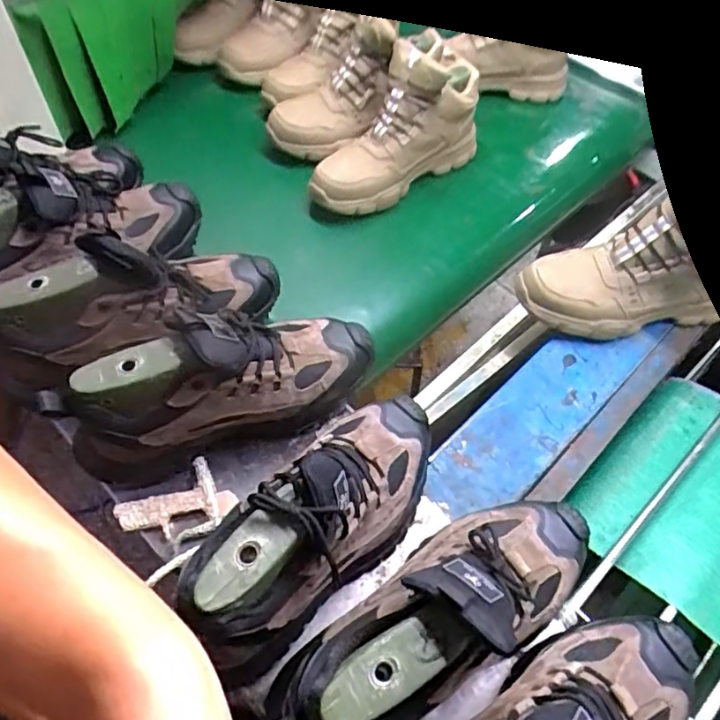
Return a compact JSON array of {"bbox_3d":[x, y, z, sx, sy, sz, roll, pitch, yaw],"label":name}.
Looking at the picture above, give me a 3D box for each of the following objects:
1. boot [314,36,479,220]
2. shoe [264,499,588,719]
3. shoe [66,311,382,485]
[{"bbox_3d":[0.053,-0.321,0.827,0.112,0.161,0.275,40,64,19],"label":"boot"},{"bbox_3d":[0.071,0.192,0.460,0.298,0.166,0.105,-29,64,-20],"label":"shoe"},{"bbox_3d":[-0.122,0.023,0.569,0.292,0.140,0.097,-28,64,-20],"label":"shoe"}]

